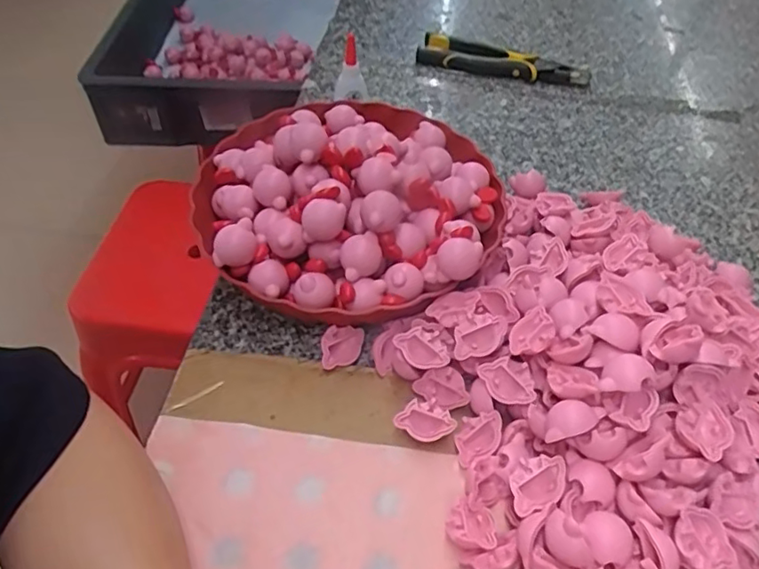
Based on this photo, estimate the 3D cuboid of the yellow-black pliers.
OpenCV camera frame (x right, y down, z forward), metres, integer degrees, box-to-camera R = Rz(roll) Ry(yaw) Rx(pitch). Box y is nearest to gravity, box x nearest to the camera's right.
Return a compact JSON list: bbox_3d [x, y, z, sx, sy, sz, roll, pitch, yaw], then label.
[{"bbox_3d":[0.144,-0.260,0.687,0.196,0.022,0.054,9,47,9],"label":"yellow-black pliers"}]

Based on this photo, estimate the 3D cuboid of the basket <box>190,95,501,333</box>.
[{"bbox_3d":[-0.023,-0.074,0.473,0.229,0.097,0.233,0,46,0],"label":"basket"}]

